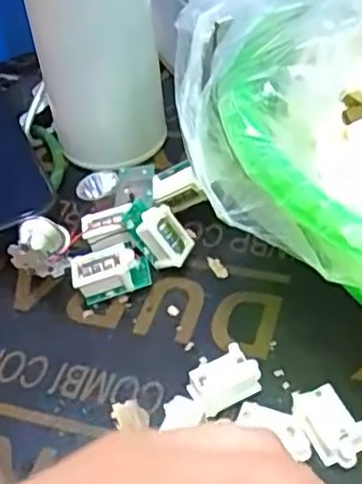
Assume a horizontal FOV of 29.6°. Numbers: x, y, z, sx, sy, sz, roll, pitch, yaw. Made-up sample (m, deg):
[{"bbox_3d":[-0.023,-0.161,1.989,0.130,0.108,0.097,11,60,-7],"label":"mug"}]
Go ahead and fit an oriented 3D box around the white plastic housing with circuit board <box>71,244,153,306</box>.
[{"bbox_3d":[-0.033,0.015,0.324,0.036,0.020,0.019,-10,45,-4],"label":"white plastic housing with circuit board"}]

